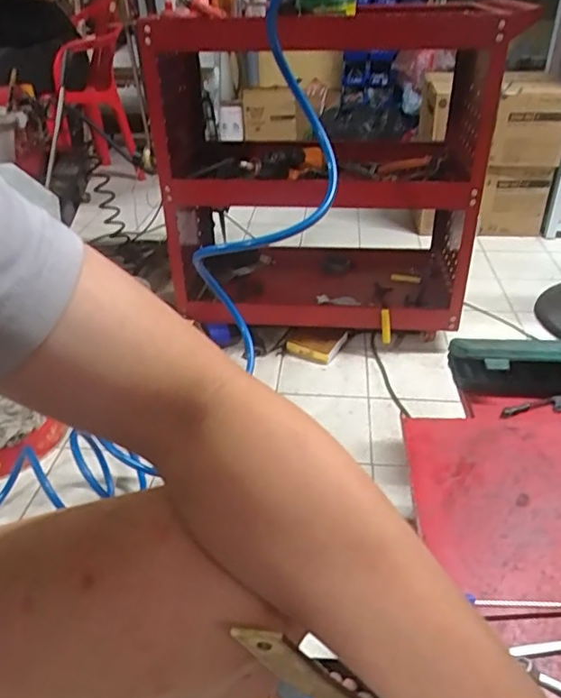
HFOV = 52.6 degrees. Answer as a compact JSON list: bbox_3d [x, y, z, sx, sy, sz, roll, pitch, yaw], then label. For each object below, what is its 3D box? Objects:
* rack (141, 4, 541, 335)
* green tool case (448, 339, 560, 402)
[{"bbox_3d":[0.080,-0.384,1.303,0.713,0.751,0.370,6,45,8],"label":"rack"},{"bbox_3d":[0.420,0.027,0.926,0.275,0.083,0.068,4,34,9],"label":"green tool case"}]

